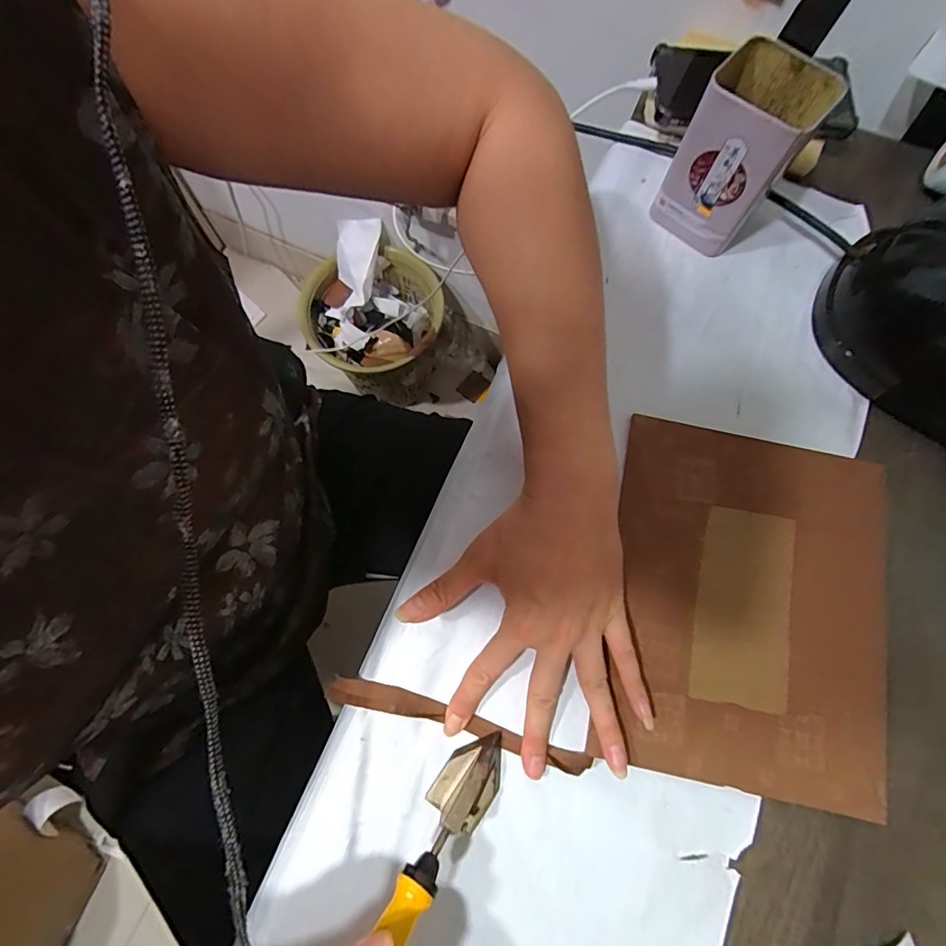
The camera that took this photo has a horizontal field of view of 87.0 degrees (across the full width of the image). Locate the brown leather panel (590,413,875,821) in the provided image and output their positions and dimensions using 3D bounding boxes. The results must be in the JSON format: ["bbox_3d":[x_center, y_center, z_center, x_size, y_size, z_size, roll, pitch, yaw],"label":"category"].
[{"bbox_3d":[0.187,0.087,0.339,0.185,0.009,0.230,13,75,0],"label":"brown leather panel"}]

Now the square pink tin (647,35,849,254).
[{"bbox_3d":[0.191,-0.231,0.367,0.073,0.117,0.066,31,77,7],"label":"square pink tin"}]

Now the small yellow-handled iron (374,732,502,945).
[{"bbox_3d":[-0.028,0.217,0.264,0.034,0.029,0.162,35,43,8],"label":"small yellow-handled iron"}]

